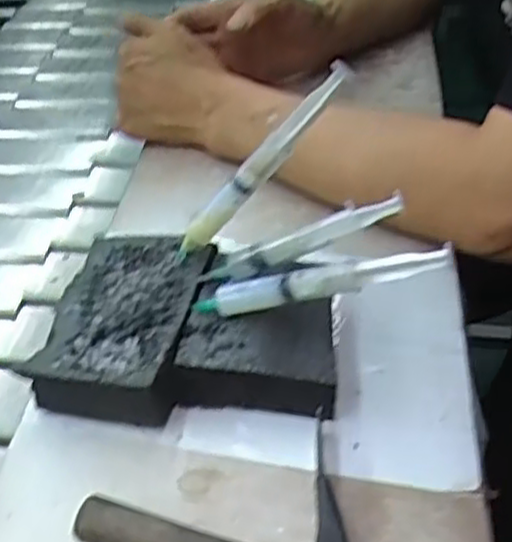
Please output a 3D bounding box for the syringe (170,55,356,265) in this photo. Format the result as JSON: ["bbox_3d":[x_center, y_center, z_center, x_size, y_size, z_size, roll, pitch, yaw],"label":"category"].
[{"bbox_3d":[0.000,-0.058,0.433,0.020,0.155,0.015,28,31,-30],"label":"syringe"}]

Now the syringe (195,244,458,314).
[{"bbox_3d":[0.032,0.005,0.408,0.143,0.018,0.012,-12,38,21],"label":"syringe"}]

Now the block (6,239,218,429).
[{"bbox_3d":[-0.076,0.028,0.445,0.079,0.030,0.122,6,42,9],"label":"block"}]

